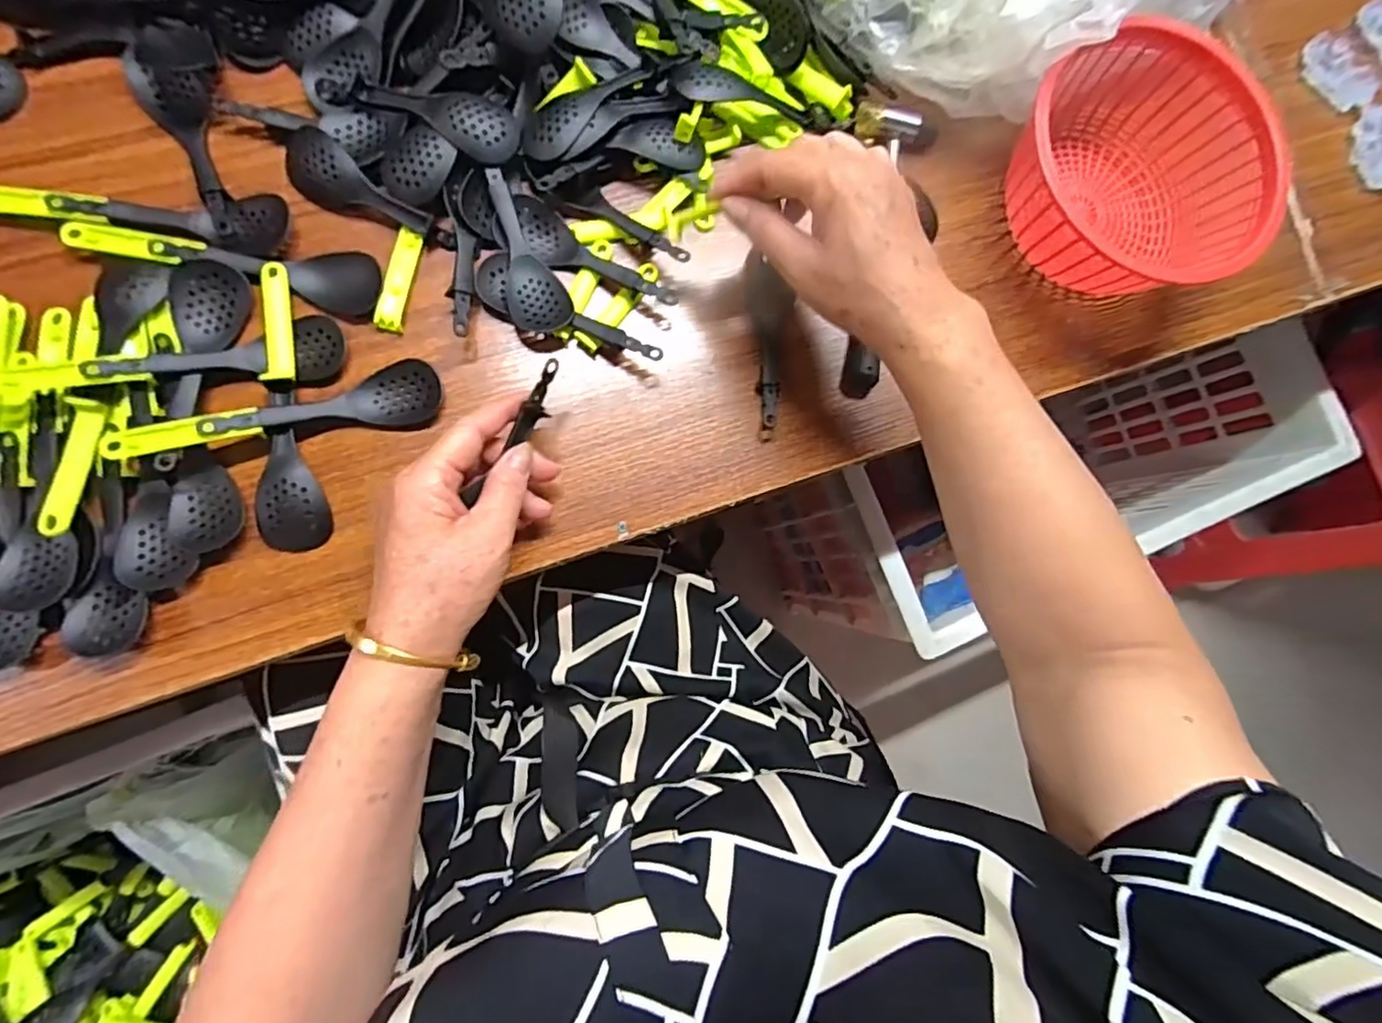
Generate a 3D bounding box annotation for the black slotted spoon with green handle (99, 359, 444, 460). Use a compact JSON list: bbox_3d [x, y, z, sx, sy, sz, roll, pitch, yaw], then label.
[{"bbox_3d":[-0.241,-0.055,0.366,0.173,0.024,0.036,-18,89,-10],"label":"black slotted spoon with green handle"}]

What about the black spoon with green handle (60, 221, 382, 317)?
[{"bbox_3d":[-0.285,-0.152,0.373,0.177,0.013,0.044,6,85,-8],"label":"black spoon with green handle"}]

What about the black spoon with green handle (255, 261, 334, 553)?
[{"bbox_3d":[-0.252,-0.063,0.370,0.036,0.016,0.175,-11,88,-10],"label":"black spoon with green handle"}]

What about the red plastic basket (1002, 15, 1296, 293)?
[{"bbox_3d":[0.312,-0.239,0.437,0.179,0.076,0.174,-21,89,-10],"label":"red plastic basket"}]

